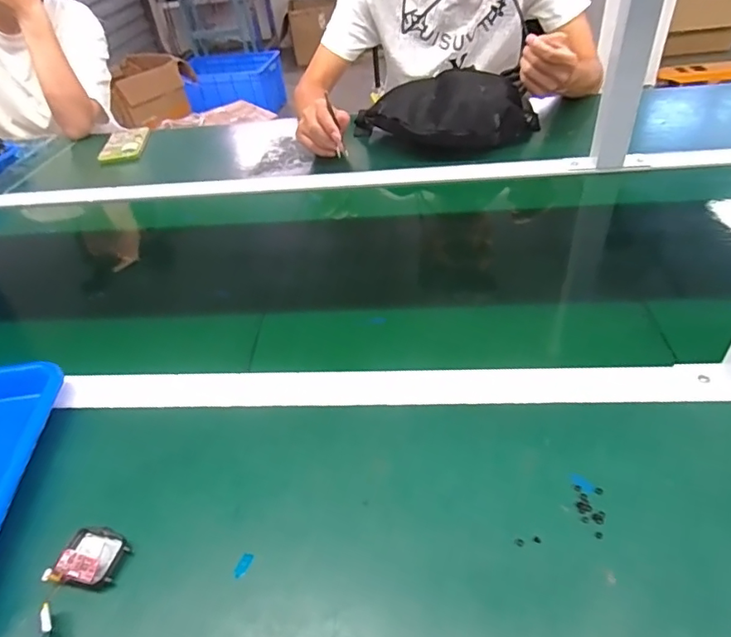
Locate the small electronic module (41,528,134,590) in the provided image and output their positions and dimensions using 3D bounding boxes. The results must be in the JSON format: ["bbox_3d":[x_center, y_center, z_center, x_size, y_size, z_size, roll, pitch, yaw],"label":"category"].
[{"bbox_3d":[-0.202,0.174,0.373,0.045,0.014,0.040,3,42,12],"label":"small electronic module"}]

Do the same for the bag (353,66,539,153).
[{"bbox_3d":[0.140,-0.335,0.837,0.289,0.101,0.119,1,41,9],"label":"bag"}]

